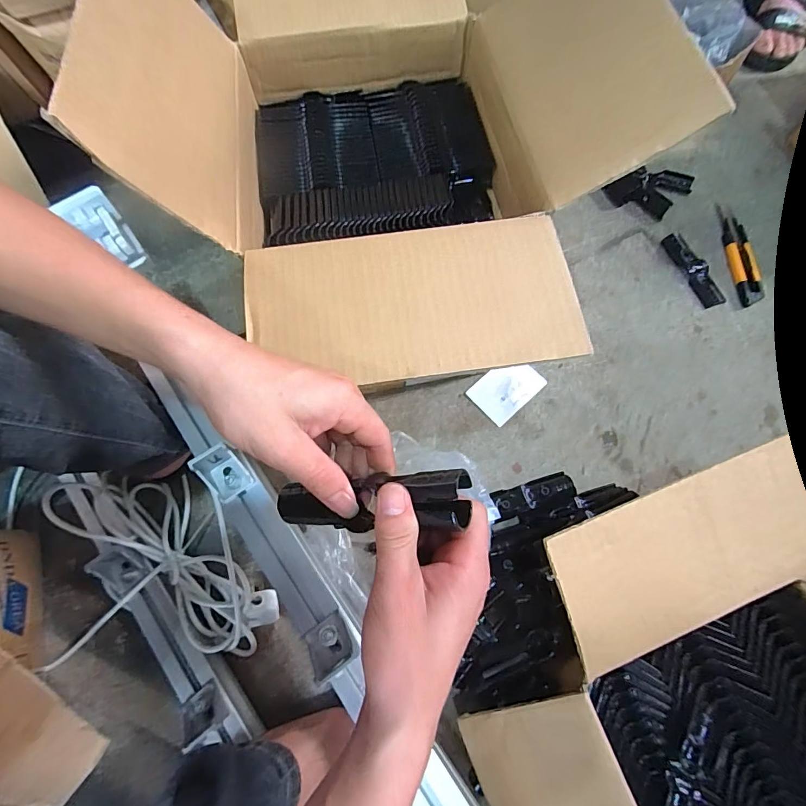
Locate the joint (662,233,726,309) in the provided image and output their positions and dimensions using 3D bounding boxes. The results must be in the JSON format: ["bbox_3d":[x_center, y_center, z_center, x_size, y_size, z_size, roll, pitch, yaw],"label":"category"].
[{"bbox_3d":[0.438,-0.202,0.649,0.033,0.016,0.129,-18,70,-4],"label":"joint"}]

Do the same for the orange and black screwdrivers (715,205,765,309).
[{"bbox_3d":[0.513,-0.223,0.653,0.040,0.010,0.166,1,70,3],"label":"orange and black screwdrivers"}]

